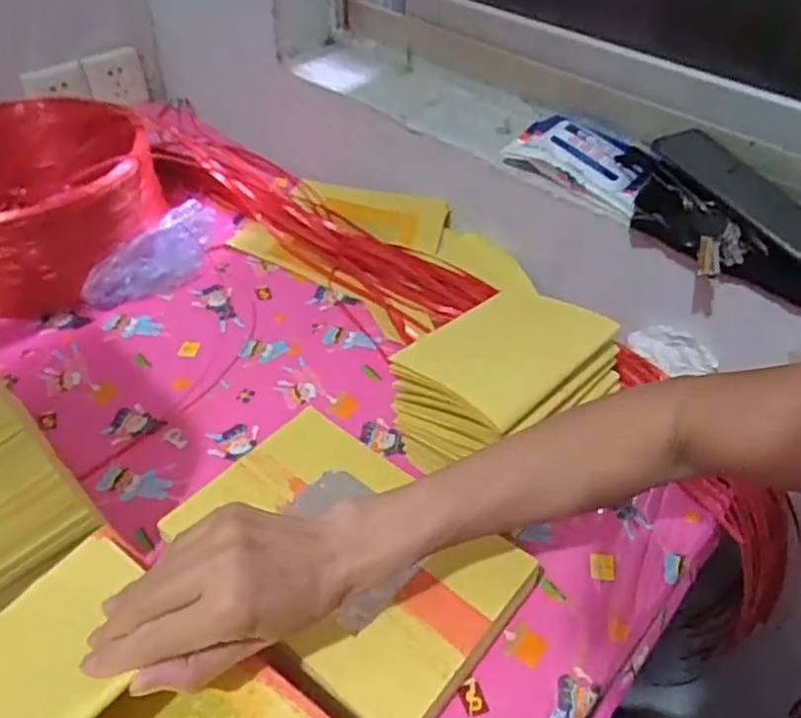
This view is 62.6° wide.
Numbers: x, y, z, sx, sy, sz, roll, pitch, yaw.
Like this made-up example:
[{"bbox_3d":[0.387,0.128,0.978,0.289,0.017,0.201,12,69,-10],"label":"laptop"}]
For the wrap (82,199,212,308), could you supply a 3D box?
[{"bbox_3d":[-0.266,-0.116,0.742,0.066,0.051,0.179,19,46,17],"label":"wrap"}]

